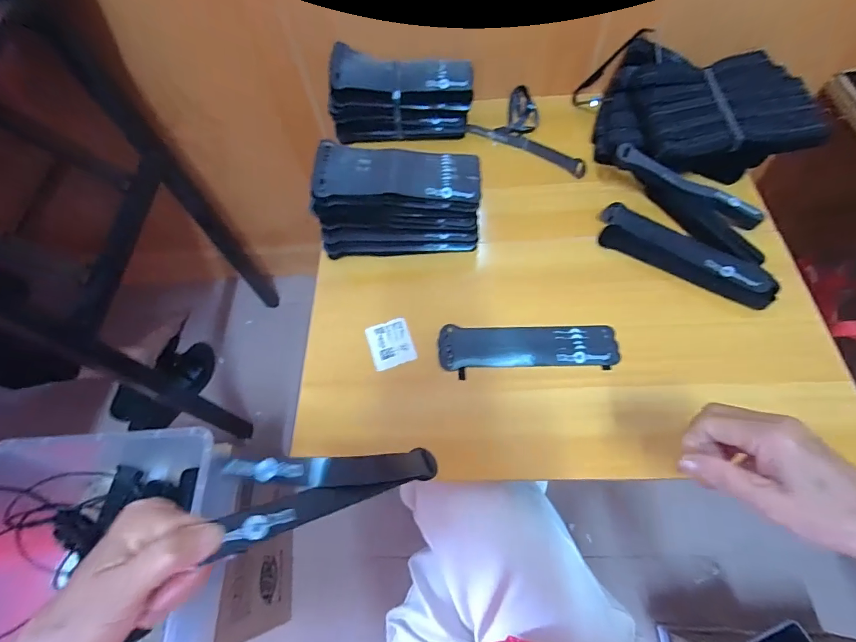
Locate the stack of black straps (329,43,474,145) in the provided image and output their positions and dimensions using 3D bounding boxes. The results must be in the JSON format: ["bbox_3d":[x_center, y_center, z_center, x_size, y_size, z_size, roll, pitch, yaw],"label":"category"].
[{"bbox_3d":[-0.038,-0.331,0.612,0.203,0.099,0.095,7,64,7],"label":"stack of black straps"}]

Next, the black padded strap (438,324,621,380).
[{"bbox_3d":[0.114,0.031,0.471,0.199,0.010,0.055,0,63,4],"label":"black padded strap"}]

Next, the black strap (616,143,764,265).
[{"bbox_3d":[0.342,-0.160,0.524,0.074,0.054,0.212,-41,68,-16],"label":"black strap"}]

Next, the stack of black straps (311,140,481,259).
[{"bbox_3d":[-0.037,-0.155,0.528,0.204,0.115,0.107,-5,63,2],"label":"stack of black straps"}]

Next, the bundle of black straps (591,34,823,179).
[{"bbox_3d":[0.373,-0.297,0.575,0.254,0.078,0.217,4,64,6],"label":"bundle of black straps"}]

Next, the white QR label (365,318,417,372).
[{"bbox_3d":[-0.045,0.027,0.490,0.050,0.004,0.058,-18,63,-5],"label":"white QR label"}]

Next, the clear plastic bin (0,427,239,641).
[{"bbox_3d":[-0.425,0.315,0.527,0.274,0.155,0.325,-4,63,2],"label":"clear plastic bin"}]

